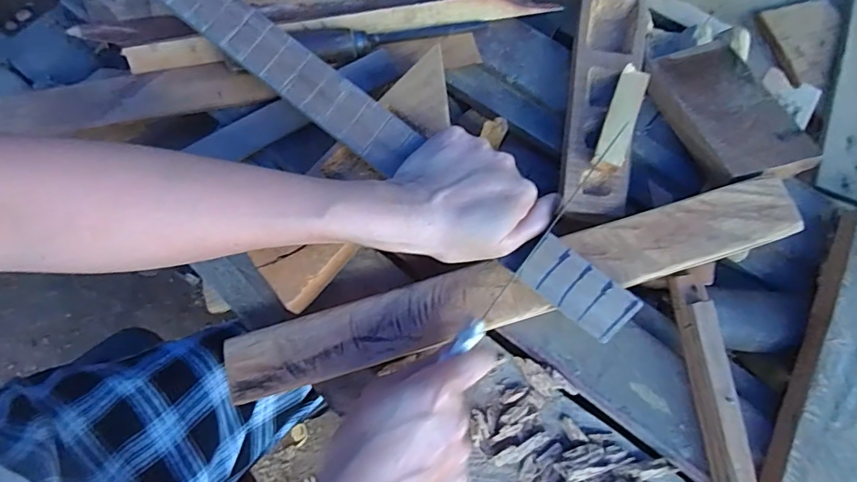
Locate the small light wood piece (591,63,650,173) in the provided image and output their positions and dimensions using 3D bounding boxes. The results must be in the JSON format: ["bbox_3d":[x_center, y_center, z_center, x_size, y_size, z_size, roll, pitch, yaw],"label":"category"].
[{"bbox_3d":[0.161,-0.103,0.406,0.025,0.014,0.101,21,70,8],"label":"small light wood piece"}]

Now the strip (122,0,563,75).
[{"bbox_3d":[-0.083,-0.200,0.462,0.398,0.022,0.020,-9,69,-4],"label":"strip"}]

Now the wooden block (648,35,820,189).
[{"bbox_3d":[0.249,-0.113,0.415,0.084,0.029,0.137,-17,69,-7],"label":"wooden block"}]

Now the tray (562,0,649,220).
[{"bbox_3d":[0.158,-0.138,0.438,0.060,0.025,0.260,11,69,4],"label":"tray"}]

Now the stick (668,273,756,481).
[{"bbox_3d":[0.199,0.116,0.333,0.019,0.029,0.191,-3,68,-1],"label":"stick"}]

